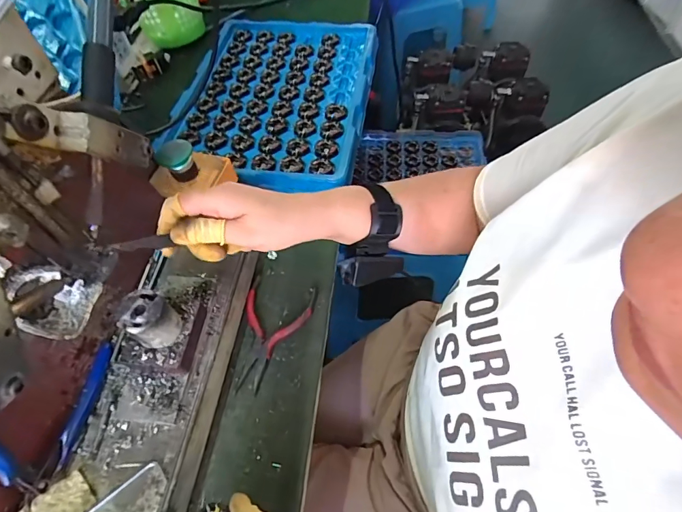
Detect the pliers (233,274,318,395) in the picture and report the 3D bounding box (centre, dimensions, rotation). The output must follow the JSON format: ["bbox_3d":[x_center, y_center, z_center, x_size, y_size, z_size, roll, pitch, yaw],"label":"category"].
[{"bbox_3d":[-0.068,0.078,0.401,0.070,0.013,0.116,6,57,7],"label":"pliers"}]

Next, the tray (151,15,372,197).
[{"bbox_3d":[-0.098,-0.252,0.605,0.273,0.026,0.377,6,57,7],"label":"tray"}]

